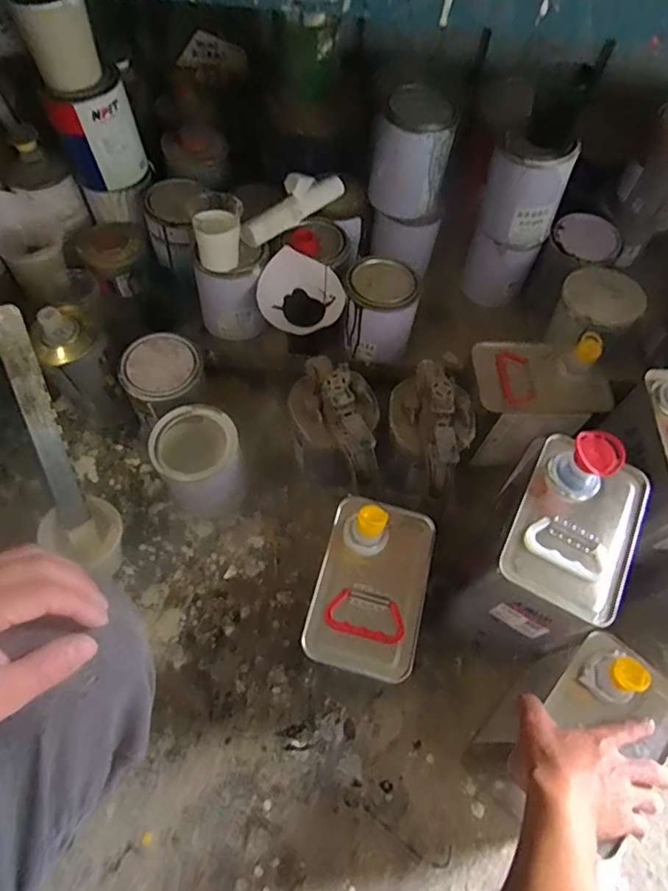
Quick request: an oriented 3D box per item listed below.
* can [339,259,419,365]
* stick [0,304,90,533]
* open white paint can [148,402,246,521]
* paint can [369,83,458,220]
[{"bbox_3d":[0.065,-0.195,0.781,0.099,0.100,0.108,6,61,1],"label":"can"},{"bbox_3d":[-0.338,-0.025,0.625,0.030,0.268,0.011,-23,26,-31],"label":"stick"},{"bbox_3d":[-0.177,0.023,0.715,0.102,0.128,0.108,1,63,-2],"label":"open white paint can"},{"bbox_3d":[0.111,-0.417,0.768,0.100,0.142,0.100,1,61,-2],"label":"paint can"}]

